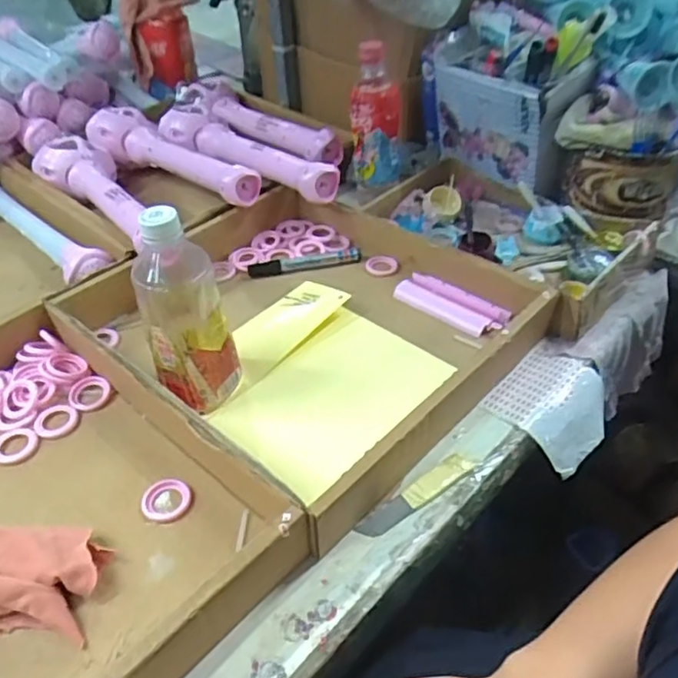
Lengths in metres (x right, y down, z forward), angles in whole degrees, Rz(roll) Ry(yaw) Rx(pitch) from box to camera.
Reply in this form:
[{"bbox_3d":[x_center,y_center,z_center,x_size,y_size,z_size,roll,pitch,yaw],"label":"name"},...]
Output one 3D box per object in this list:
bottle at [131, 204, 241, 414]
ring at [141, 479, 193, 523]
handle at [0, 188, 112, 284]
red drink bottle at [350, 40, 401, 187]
[{"bbox_3d":[-0.132,-0.027,0.530,0.068,0.187,0.081,-12,43,-12],"label":"bottle"},{"bbox_3d":[-0.135,0.126,0.482,0.038,0.007,0.034,-26,47,-25],"label":"ring"},{"bbox_3d":[-0.359,-0.134,0.747,0.052,0.048,0.308,-31,49,-29],"label":"handle"},{"bbox_3d":[0.048,-0.275,0.768,0.063,0.164,0.074,3,42,5],"label":"red drink bottle"}]

